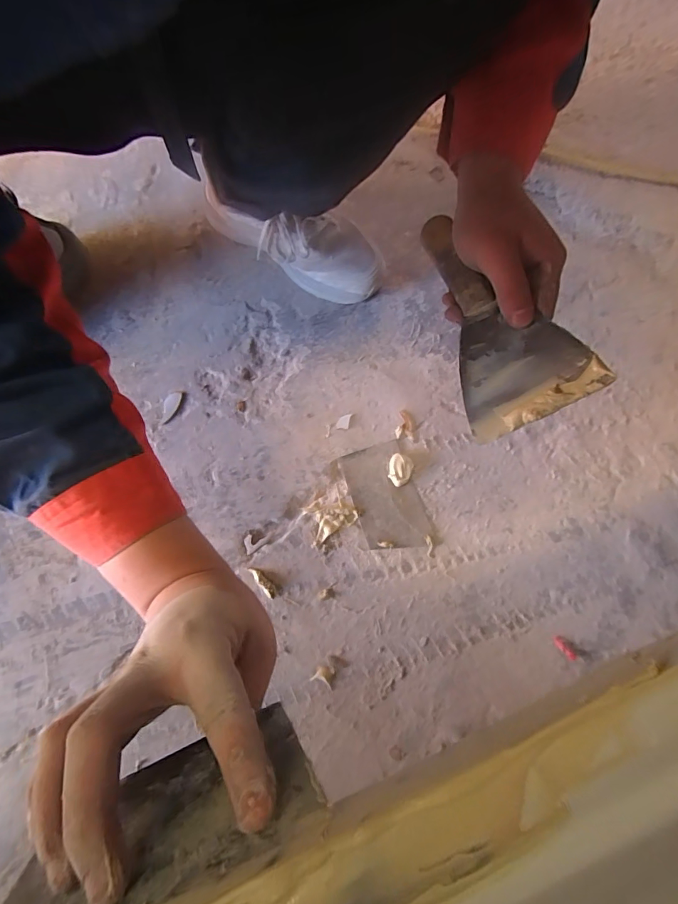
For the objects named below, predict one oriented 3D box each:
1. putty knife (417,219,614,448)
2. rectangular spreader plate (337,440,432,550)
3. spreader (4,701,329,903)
[{"bbox_3d":[0.128,-0.111,0.326,0.091,0.021,0.192,-16,72,24],"label":"putty knife"},{"bbox_3d":[0.052,0.051,0.483,0.073,0.005,0.121,-18,72,-5],"label":"rectangular spreader plate"},{"bbox_3d":[-0.069,0.145,0.168,0.123,0.071,0.005,-22,94,-8],"label":"spreader"}]

